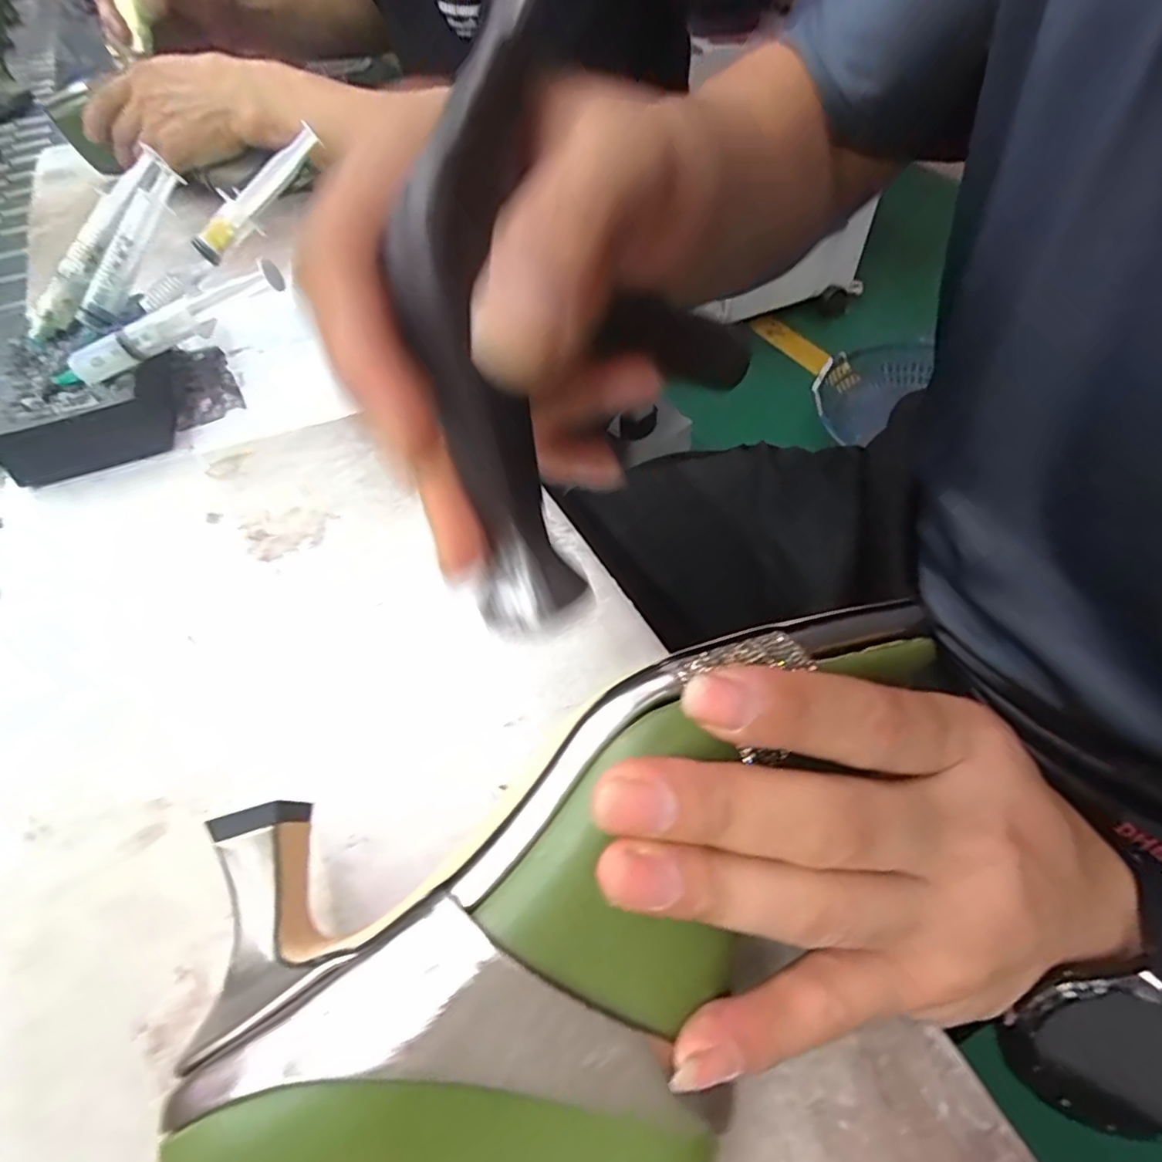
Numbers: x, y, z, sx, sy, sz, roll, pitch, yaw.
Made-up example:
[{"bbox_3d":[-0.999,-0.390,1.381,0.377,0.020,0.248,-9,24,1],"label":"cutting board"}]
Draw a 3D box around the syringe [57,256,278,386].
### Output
[{"bbox_3d":[-0.216,-0.128,0.311,0.146,0.018,0.013,-18,51,13],"label":"syringe"}]

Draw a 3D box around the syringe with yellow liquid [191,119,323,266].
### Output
[{"bbox_3d":[-0.182,-0.211,0.336,0.082,0.021,0.011,-44,58,5],"label":"syringe with yellow liquid"}]

